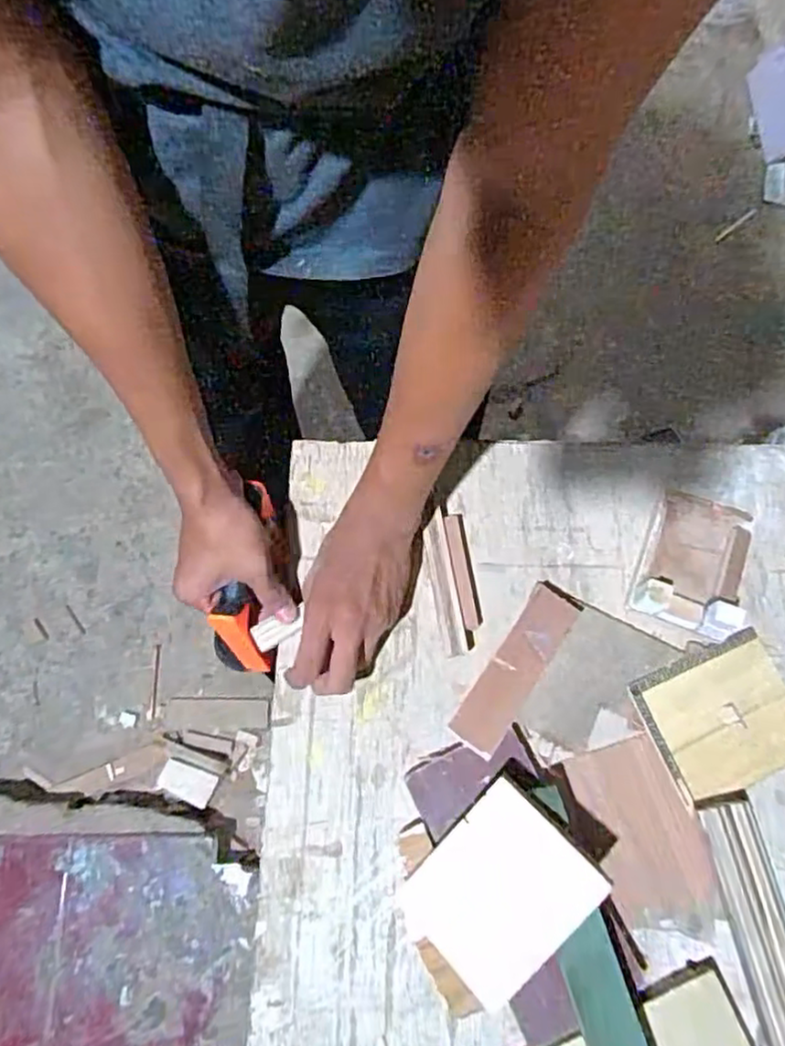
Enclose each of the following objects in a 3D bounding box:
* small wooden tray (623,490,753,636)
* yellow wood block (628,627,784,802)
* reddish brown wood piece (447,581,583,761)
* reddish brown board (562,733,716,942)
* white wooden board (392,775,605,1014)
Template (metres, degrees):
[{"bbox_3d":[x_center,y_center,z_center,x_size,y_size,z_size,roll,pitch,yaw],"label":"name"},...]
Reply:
[{"bbox_3d":[0.249,0.028,0.546,0.076,0.051,0.119,21,73,6],"label":"small wooden tray"},{"bbox_3d":[0.258,0.150,0.521,0.114,0.016,0.100,-24,73,-8],"label":"yellow wood block"},{"bbox_3d":[0.095,0.109,0.513,0.042,0.013,0.141,23,67,29],"label":"reddish brown wood piece"},{"bbox_3d":[0.189,0.235,0.500,0.076,0.014,0.134,-17,73,-6],"label":"reddish brown board"},{"bbox_3d":[0.068,0.247,0.446,0.092,0.008,0.120,41,94,19],"label":"white wooden board"}]

